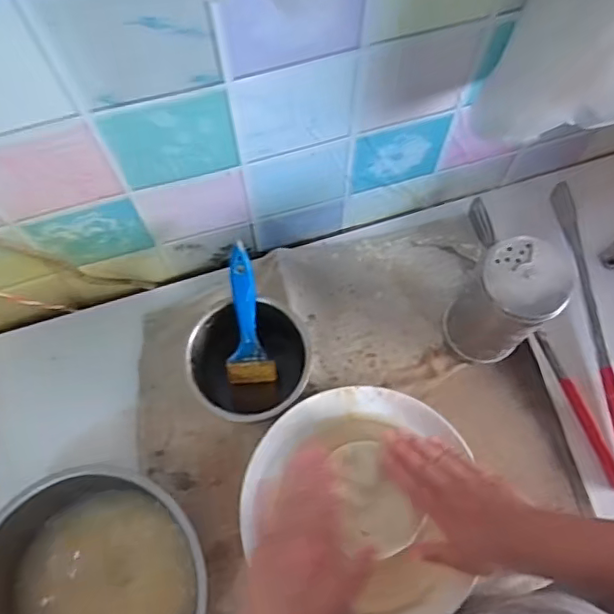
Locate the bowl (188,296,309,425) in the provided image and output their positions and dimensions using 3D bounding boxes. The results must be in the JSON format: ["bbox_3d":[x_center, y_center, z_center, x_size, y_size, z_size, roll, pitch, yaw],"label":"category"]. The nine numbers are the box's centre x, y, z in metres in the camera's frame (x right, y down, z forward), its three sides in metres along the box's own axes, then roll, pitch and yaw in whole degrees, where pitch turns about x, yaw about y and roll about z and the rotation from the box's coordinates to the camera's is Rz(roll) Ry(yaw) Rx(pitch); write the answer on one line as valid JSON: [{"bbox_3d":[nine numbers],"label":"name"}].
[{"bbox_3d":[-0.054,0.055,0.561,0.110,0.081,0.104,0,71,0],"label":"bowl"}]

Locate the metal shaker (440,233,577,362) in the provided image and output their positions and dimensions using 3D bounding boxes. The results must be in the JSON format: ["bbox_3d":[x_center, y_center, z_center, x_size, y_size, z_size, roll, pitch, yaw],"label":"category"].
[{"bbox_3d":[0.180,0.001,0.538,0.074,0.164,0.075,0,71,0],"label":"metal shaker"}]

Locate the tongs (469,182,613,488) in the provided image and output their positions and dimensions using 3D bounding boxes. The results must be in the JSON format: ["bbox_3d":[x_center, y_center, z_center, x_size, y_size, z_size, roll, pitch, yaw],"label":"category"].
[{"bbox_3d":[0.284,0.019,0.604,0.102,0.030,0.328,-16,72,-5],"label":"tongs"}]

